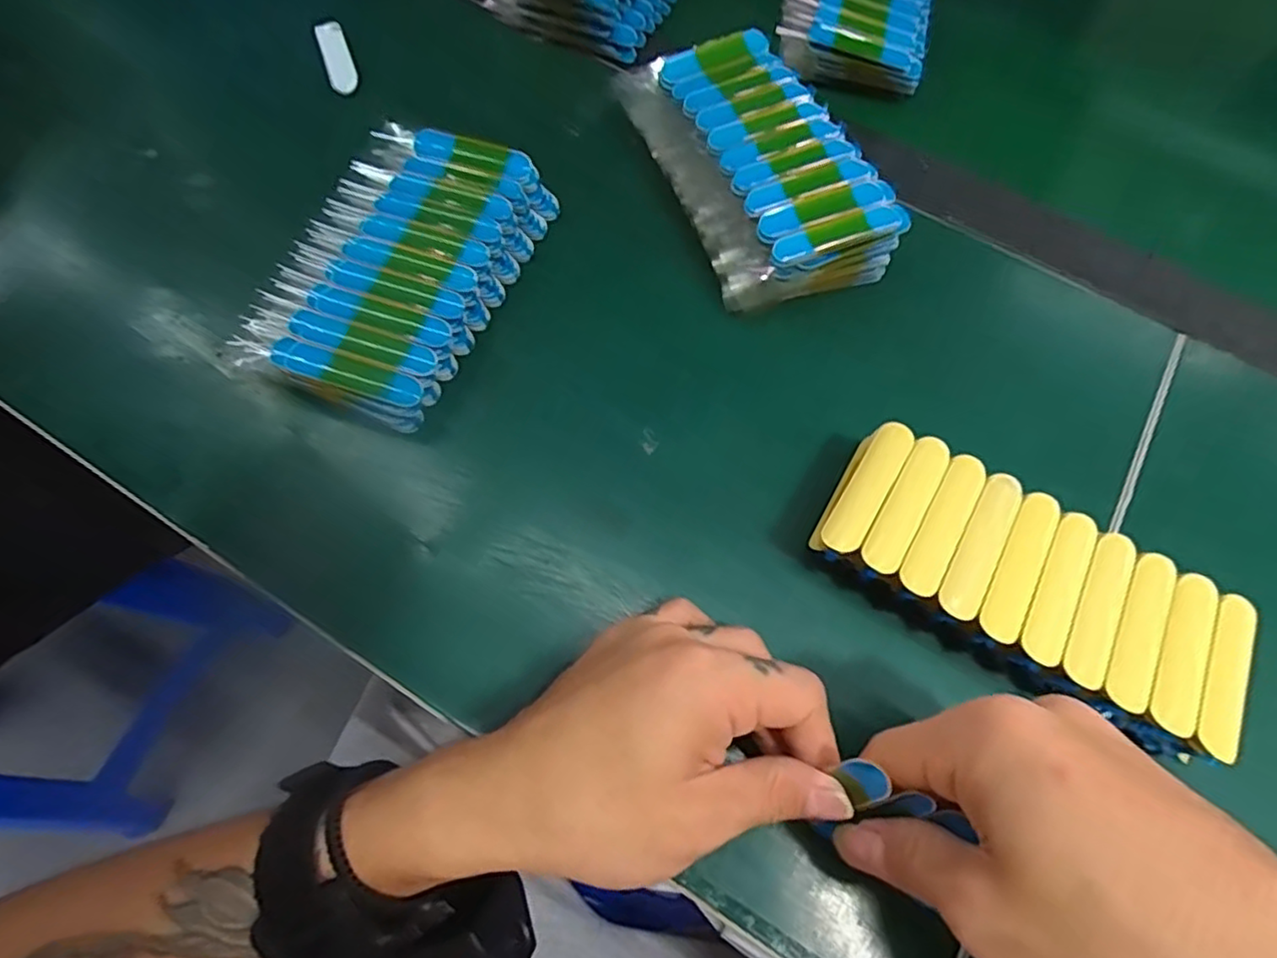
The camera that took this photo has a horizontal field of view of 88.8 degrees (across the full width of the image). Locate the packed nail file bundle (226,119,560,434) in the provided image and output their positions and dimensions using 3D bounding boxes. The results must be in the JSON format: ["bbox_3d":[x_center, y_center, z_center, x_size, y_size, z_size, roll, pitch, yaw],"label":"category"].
[{"bbox_3d":[-0.114,-0.105,0.316,0.093,0.028,0.155,22,68,6],"label":"packed nail file bundle"}]

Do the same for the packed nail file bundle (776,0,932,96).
[{"bbox_3d":[0.139,-0.313,0.415,0.092,0.022,0.162,13,67,3],"label":"packed nail file bundle"}]

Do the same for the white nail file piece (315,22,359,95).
[{"bbox_3d":[-0.174,-0.245,0.377,0.016,0.008,0.061,-19,70,-11],"label":"white nail file piece"}]

